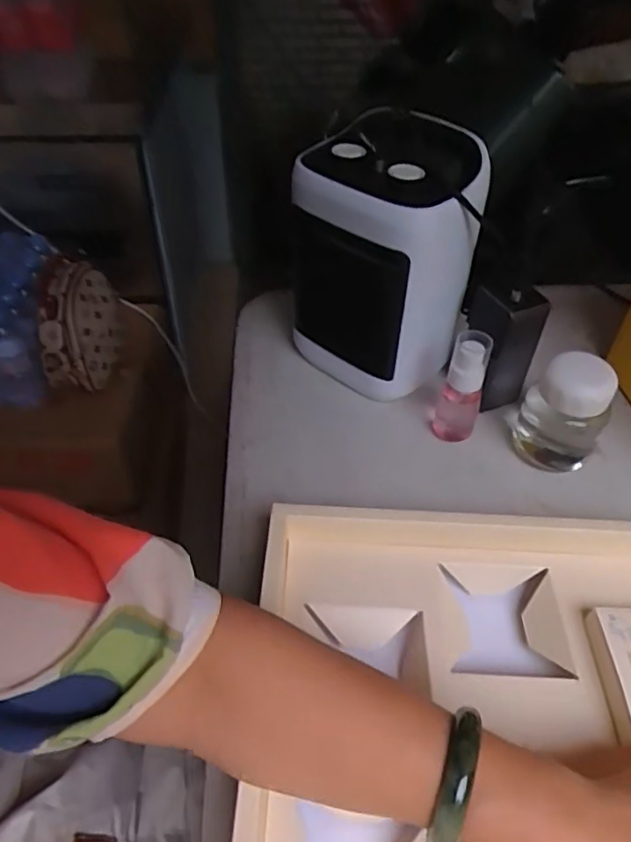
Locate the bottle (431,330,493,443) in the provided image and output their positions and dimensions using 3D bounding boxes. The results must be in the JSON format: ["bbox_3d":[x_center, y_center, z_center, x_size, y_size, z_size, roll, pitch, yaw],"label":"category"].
[{"bbox_3d":[0.141,-0.034,0.584,0.041,0.117,0.031,14,44,13],"label":"bottle"}]

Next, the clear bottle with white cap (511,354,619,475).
[{"bbox_3d":[0.232,-0.008,0.571,0.077,0.112,0.073,22,46,20],"label":"clear bottle with white cap"}]

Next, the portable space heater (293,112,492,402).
[{"bbox_3d":[0.068,-0.153,0.612,0.124,0.248,0.161,-34,54,-31],"label":"portable space heater"}]

